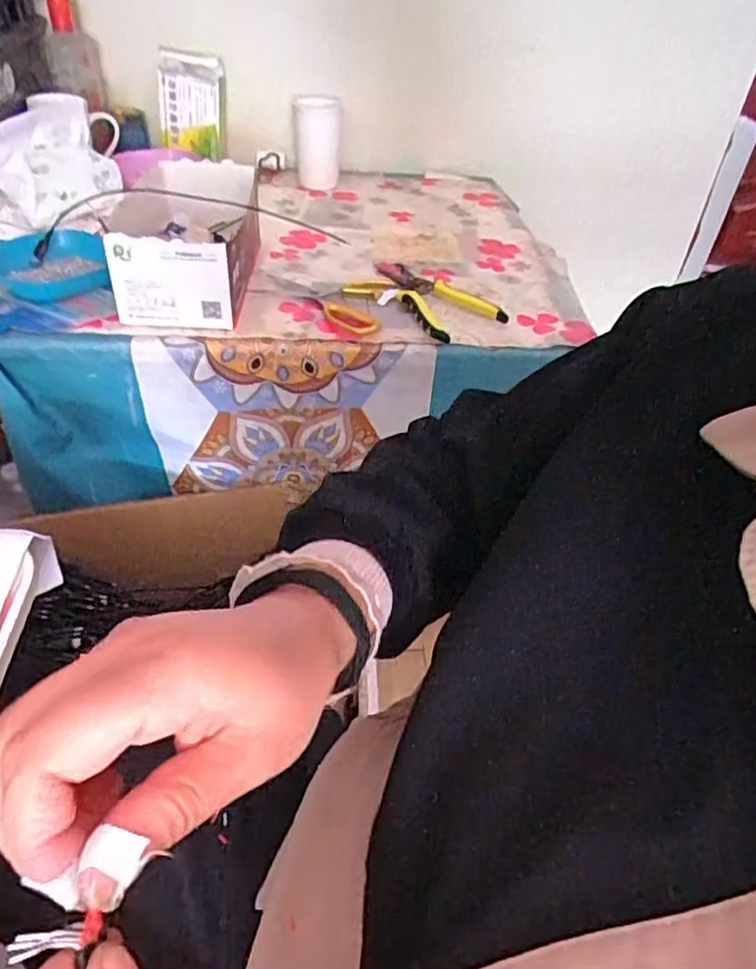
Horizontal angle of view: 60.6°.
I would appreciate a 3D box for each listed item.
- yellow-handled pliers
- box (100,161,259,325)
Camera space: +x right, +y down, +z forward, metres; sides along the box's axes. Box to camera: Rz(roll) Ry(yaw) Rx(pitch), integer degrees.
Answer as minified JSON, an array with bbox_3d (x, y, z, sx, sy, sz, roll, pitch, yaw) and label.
[{"bbox_3d":[0.074,-0.224,0.761,0.106,0.016,0.177,-12,45,-19],"label":"yellow-handled pliers"},{"bbox_3d":[-0.223,-0.284,0.745,0.146,0.092,0.243,2,42,-4],"label":"box"}]

